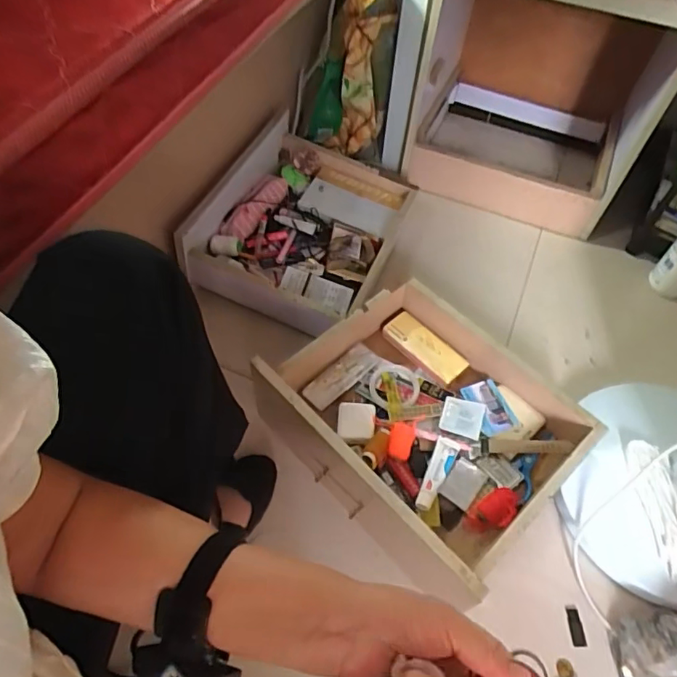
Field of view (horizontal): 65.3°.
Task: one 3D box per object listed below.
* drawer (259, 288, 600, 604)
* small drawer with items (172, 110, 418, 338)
[{"bbox_3d":[0.130,0.114,0.756,0.389,0.155,0.320,39,62,21],"label":"drawer"},{"bbox_3d":[-0.058,-0.220,0.959,0.305,0.124,0.405,18,56,9],"label":"small drawer with items"}]

